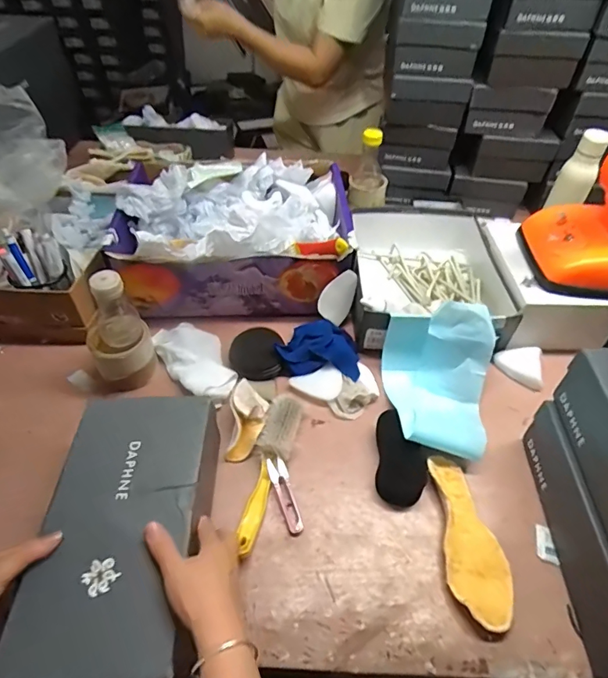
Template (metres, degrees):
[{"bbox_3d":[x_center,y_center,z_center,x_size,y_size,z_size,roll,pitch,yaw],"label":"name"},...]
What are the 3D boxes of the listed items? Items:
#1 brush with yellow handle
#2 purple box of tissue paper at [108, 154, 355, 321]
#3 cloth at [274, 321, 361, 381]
[{"bbox_3d":[-0.044,0.173,0.611,0.047,0.035,0.220,8,48,6],"label":"brush with yellow handle"},{"bbox_3d":[-0.121,-0.189,0.821,0.390,0.177,0.339,-3,48,-4],"label":"purple box of tissue paper"},{"bbox_3d":[0.027,0.012,0.746,0.132,0.037,0.105,8,48,6],"label":"cloth"}]

